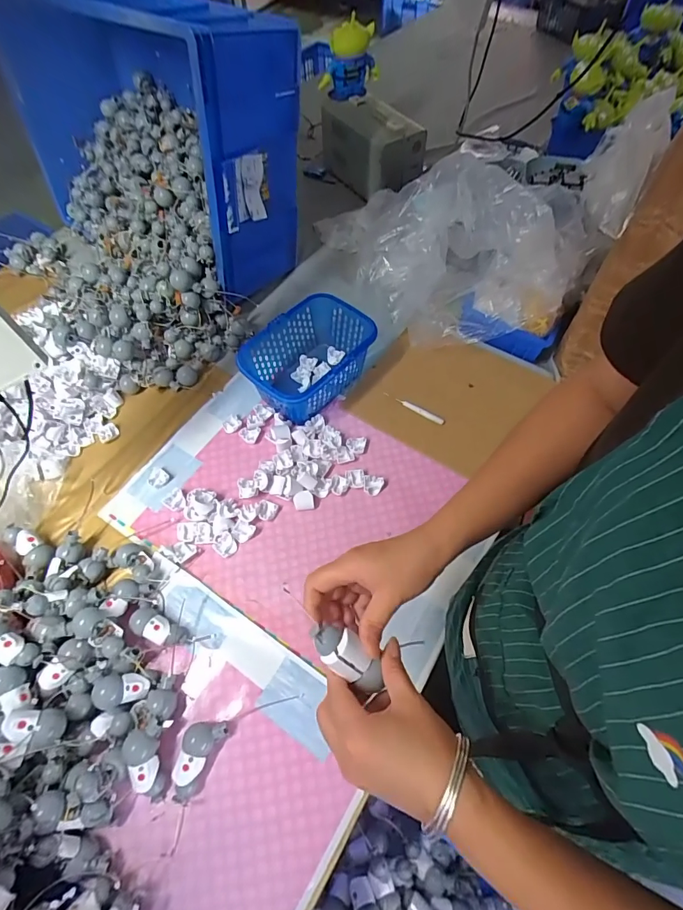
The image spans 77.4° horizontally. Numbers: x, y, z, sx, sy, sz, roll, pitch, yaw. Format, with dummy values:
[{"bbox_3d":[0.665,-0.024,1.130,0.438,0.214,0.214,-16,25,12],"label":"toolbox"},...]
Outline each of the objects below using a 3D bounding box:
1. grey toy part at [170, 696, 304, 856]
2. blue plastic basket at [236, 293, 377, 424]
[{"bbox_3d":[-0.148,0.350,0.515,0.074,0.031,0.194,36,67,19],"label":"grey toy part"},{"bbox_3d":[-0.057,-0.166,0.757,0.158,0.103,0.221,33,66,17],"label":"blue plastic basket"}]

